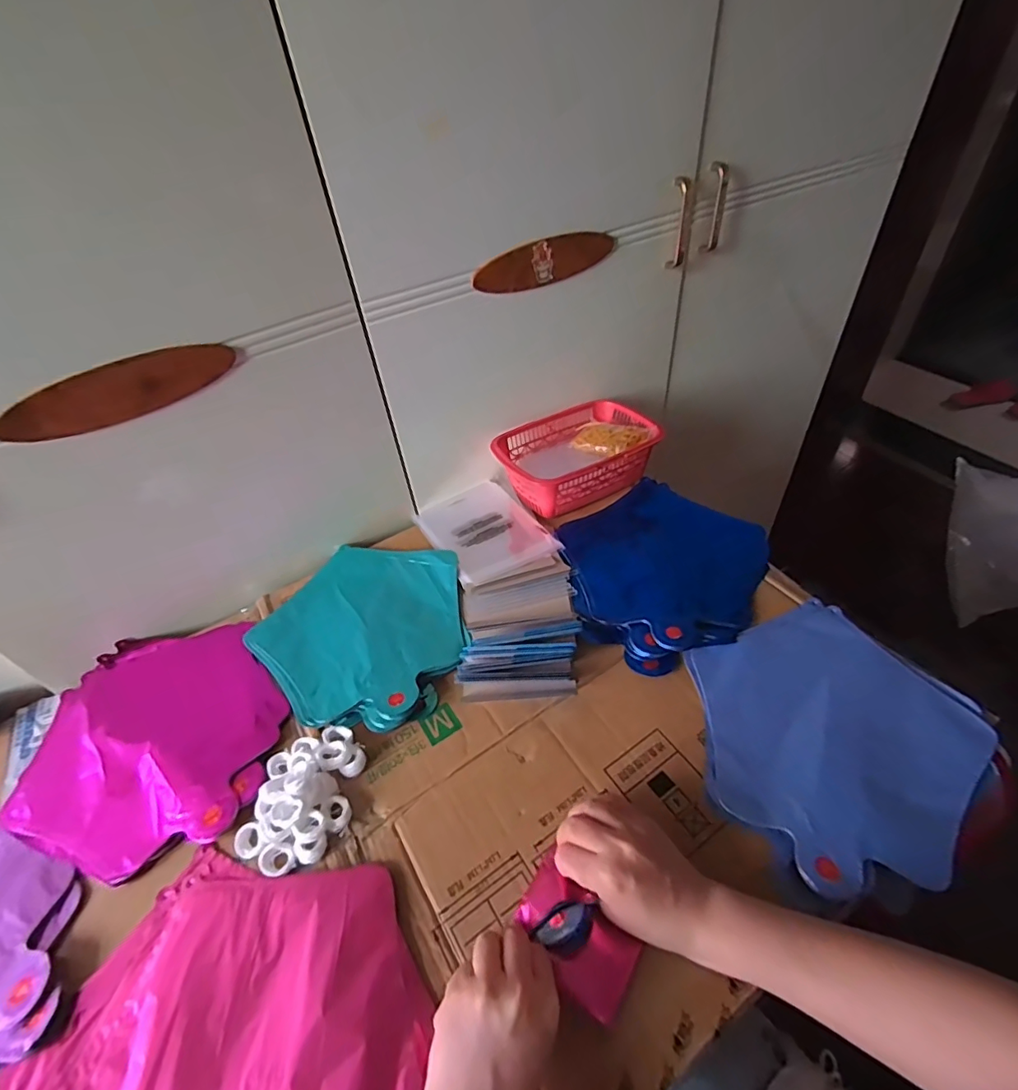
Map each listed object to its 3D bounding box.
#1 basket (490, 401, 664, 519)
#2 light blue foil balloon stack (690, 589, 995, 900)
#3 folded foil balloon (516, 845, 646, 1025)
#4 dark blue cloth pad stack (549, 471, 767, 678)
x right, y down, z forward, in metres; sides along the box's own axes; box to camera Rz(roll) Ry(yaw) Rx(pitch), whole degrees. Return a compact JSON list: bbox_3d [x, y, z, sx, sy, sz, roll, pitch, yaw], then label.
[{"bbox_3d":[0.088,-0.125,0.734,0.215,0.071,0.158,-22,46,-16],"label":"basket"},{"bbox_3d":[0.286,0.162,0.467,0.238,0.008,0.225,-18,45,-13],"label":"light blue foil balloon stack"},{"bbox_3d":[0.046,0.279,0.376,0.089,0.035,0.052,28,53,31],"label":"folded foil balloon"},{"bbox_3d":[0.167,0.019,0.615,0.237,0.026,0.235,-32,49,-25],"label":"dark blue cloth pad stack"}]

